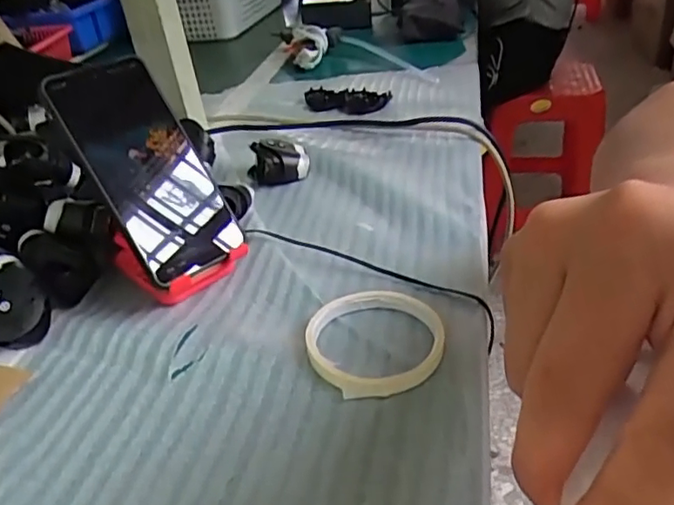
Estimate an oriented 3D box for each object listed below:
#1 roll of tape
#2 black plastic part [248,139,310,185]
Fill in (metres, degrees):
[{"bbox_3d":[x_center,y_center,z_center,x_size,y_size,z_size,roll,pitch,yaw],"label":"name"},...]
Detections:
[{"bbox_3d":[0.025,0.056,0.370,0.086,0.013,0.085,-3,34,2],"label":"roll of tape"},{"bbox_3d":[-0.057,-0.090,0.567,0.058,0.034,0.027,-11,35,-10],"label":"black plastic part"}]

